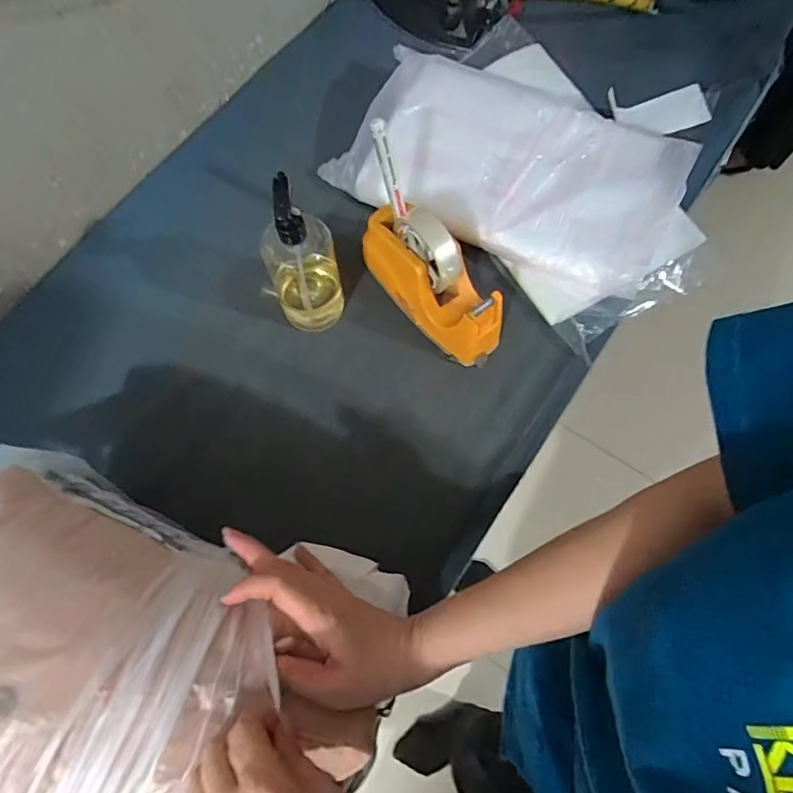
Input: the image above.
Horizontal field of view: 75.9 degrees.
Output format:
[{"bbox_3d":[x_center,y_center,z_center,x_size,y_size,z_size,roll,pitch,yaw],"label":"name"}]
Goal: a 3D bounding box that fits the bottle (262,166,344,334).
[{"bbox_3d":[-0.098,-0.139,0.517,0.069,0.178,0.069,-21,73,-5],"label":"bottle"}]

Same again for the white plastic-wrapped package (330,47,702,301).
[{"bbox_3d":[0.141,-0.290,0.616,0.382,0.050,0.227,28,75,10],"label":"white plastic-wrapped package"}]

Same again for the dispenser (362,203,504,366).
[{"bbox_3d":[0.038,-0.132,0.557,0.068,0.098,0.193,-41,76,-11],"label":"dispenser"}]

